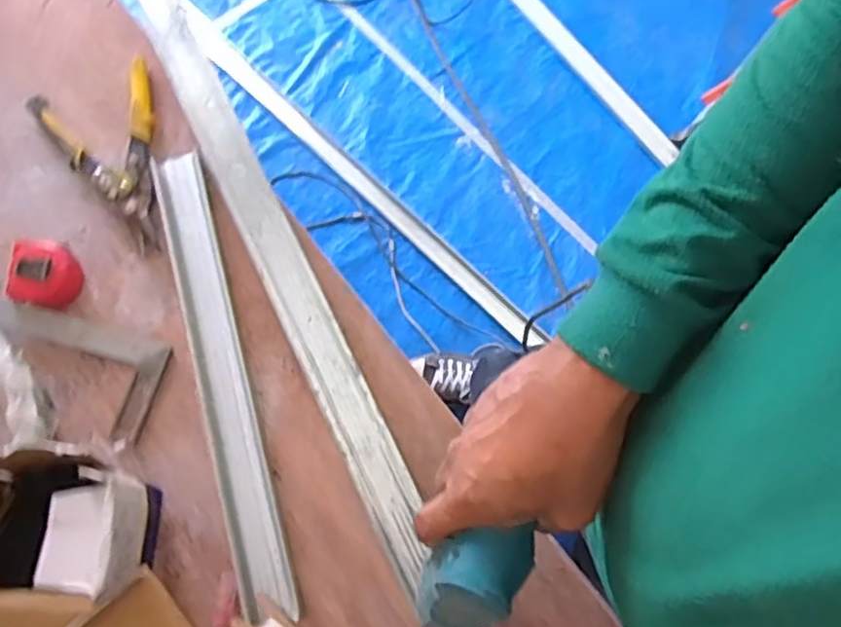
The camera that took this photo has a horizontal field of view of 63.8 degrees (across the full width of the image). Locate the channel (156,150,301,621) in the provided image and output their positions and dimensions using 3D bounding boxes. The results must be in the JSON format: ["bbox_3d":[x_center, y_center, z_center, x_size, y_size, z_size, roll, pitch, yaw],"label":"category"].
[{"bbox_3d":[-0.205,0.053,0.674,0.056,0.018,0.469,-16,74,-3],"label":"channel"}]

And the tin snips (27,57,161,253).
[{"bbox_3d":[-0.325,-0.163,0.713,0.126,0.019,0.209,-23,74,-5],"label":"tin snips"}]

